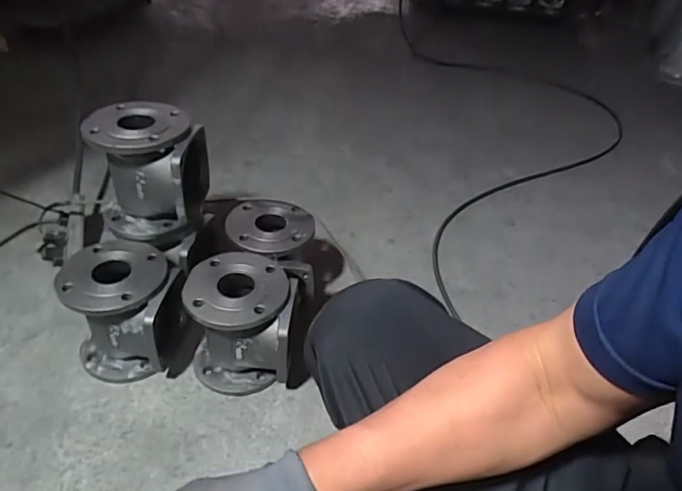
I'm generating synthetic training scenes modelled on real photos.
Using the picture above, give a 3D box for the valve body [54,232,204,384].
[{"bbox_3d":[-0.380,0.116,0.917,0.200,0.208,0.177,2,39,-5],"label":"valve body"}]

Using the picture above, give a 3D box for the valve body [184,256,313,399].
[{"bbox_3d":[-0.170,0.136,0.919,0.183,0.204,0.190,9,39,4],"label":"valve body"}]

